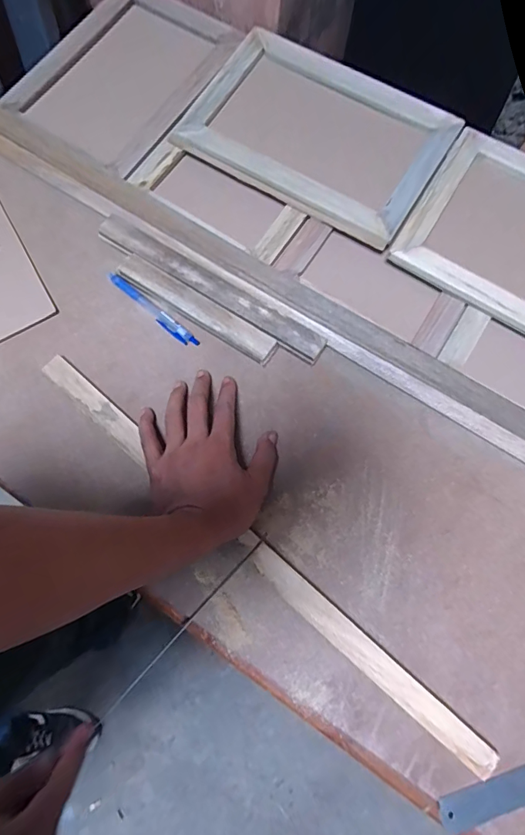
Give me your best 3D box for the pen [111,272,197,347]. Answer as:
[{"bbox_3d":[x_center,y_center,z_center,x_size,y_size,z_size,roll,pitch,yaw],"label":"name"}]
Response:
[{"bbox_3d":[-0.126,-0.125,0.475,0.132,0.008,0.015,41,82,9],"label":"pen"}]

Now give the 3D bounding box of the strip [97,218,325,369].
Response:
[{"bbox_3d":[-0.061,-0.149,0.470,0.294,0.011,0.033,31,80,7],"label":"strip"}]

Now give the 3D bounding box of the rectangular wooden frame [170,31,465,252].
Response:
[{"bbox_3d":[0.065,-0.344,0.500,0.295,0.021,0.196,29,80,7],"label":"rectangular wooden frame"}]

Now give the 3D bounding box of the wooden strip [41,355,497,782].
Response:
[{"bbox_3d":[-0.014,0.126,0.414,0.573,0.012,0.024,40,82,8],"label":"wooden strip"}]

